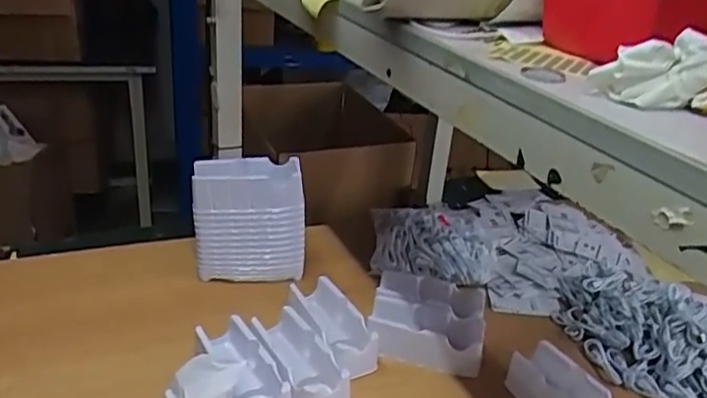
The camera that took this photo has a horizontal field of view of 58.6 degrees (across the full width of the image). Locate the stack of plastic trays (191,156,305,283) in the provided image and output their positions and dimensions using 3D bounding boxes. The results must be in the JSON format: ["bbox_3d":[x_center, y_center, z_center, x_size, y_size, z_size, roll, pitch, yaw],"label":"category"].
[{"bbox_3d":[-0.166,0.029,0.998,0.167,0.175,0.093,-1,28,-14],"label":"stack of plastic trays"}]

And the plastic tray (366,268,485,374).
[{"bbox_3d":[0.111,0.176,0.945,0.162,0.044,0.182,9,27,6],"label":"plastic tray"}]

